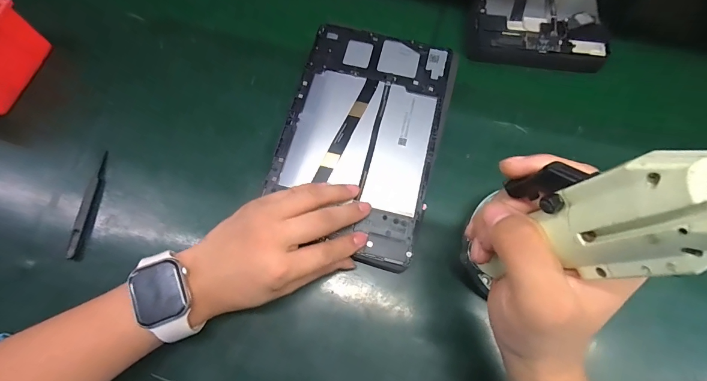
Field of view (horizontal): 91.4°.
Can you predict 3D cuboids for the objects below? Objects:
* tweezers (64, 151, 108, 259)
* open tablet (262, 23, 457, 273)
[{"bbox_3d":[-0.263,0.014,0.344,0.013,0.011,0.104,5,71,2],"label":"tweezers"},{"bbox_3d":[0.009,-0.058,0.345,0.152,0.011,0.238,15,74,5],"label":"open tablet"}]

